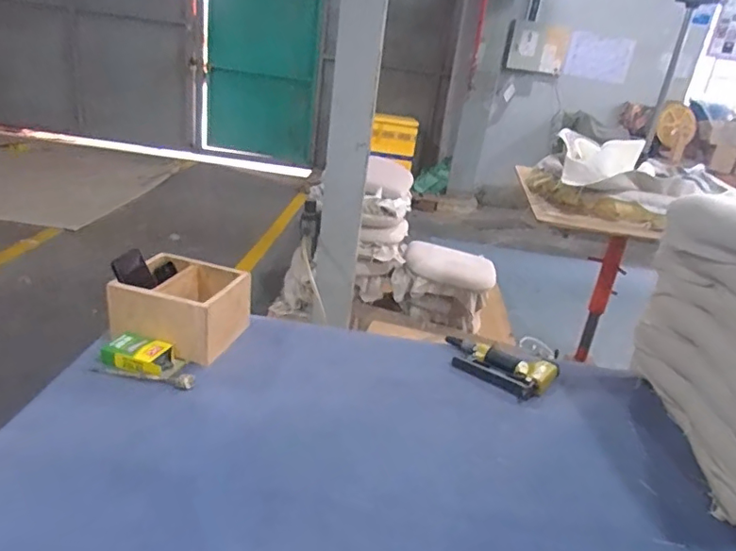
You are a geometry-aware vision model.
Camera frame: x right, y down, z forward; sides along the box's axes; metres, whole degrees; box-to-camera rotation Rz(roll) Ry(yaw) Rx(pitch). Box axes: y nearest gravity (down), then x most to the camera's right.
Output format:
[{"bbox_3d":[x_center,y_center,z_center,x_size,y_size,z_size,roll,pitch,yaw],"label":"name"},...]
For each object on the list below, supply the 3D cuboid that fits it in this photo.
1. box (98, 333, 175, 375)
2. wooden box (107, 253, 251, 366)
[{"bbox_3d":[-0.444,0.152,1.039,0.138,0.034,0.083,10,24,5],"label":"box"},{"bbox_3d":[-0.387,0.069,1.136,0.228,0.133,0.206,11,24,8],"label":"wooden box"}]

